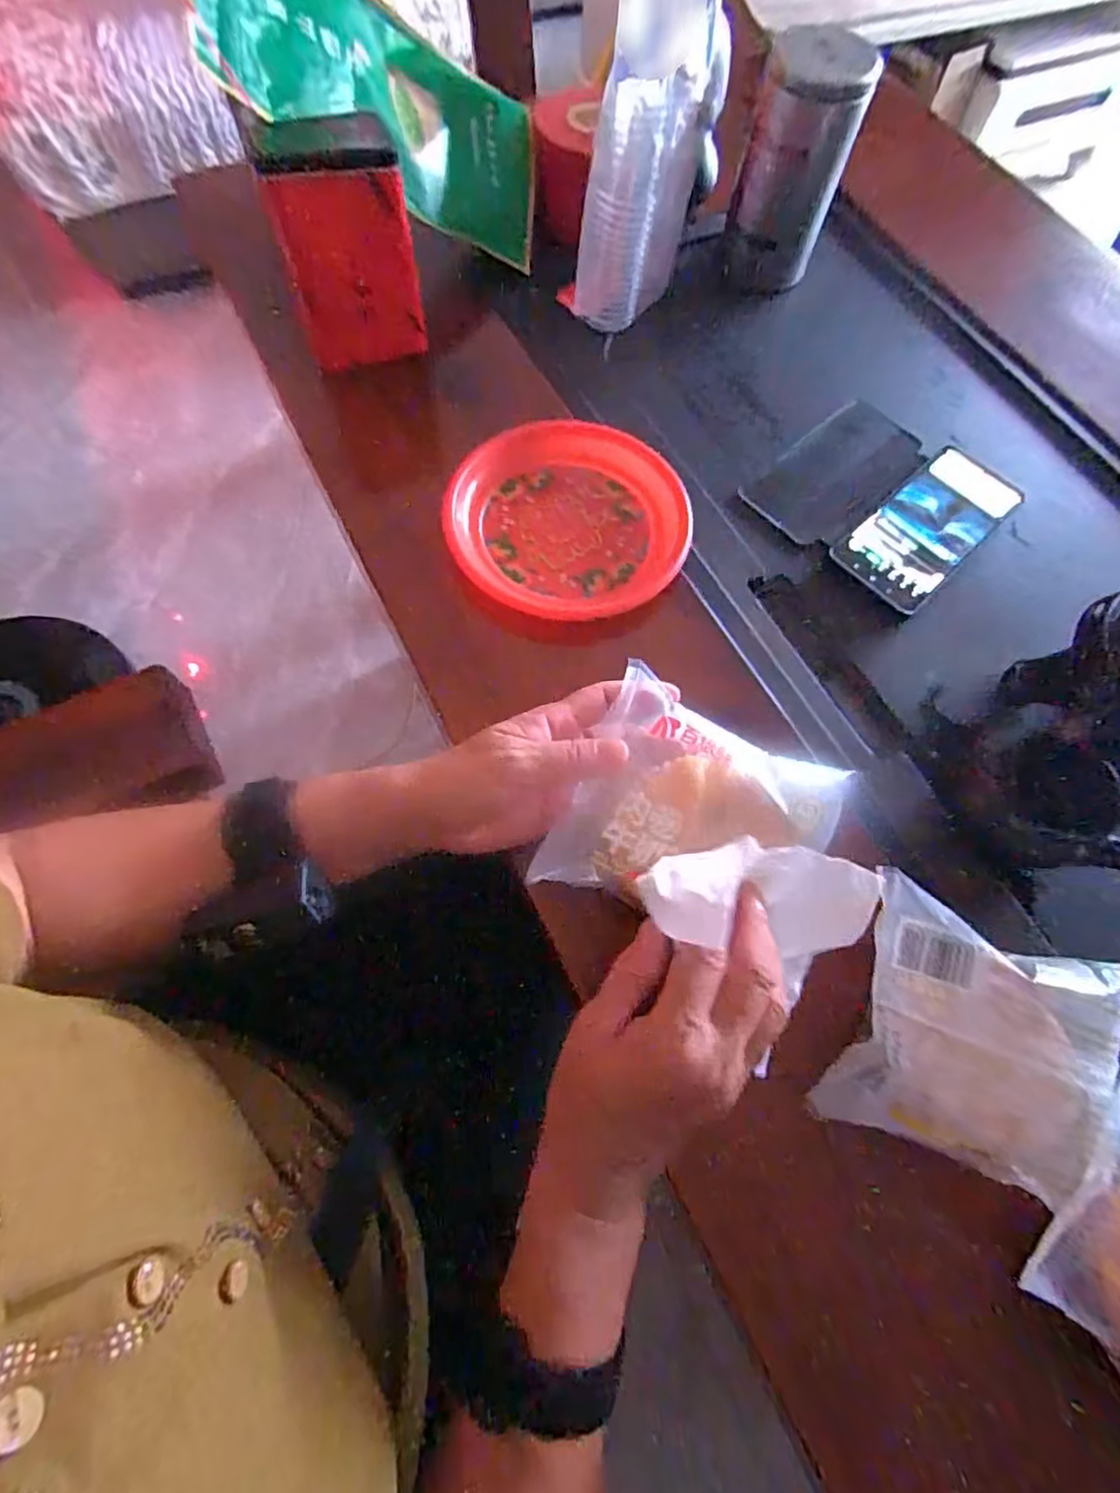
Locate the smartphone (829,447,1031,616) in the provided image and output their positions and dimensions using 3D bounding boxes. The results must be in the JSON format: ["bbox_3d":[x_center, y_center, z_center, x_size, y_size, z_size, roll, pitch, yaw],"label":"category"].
[{"bbox_3d":[0.287,-0.171,0.492,0.165,0.011,0.076,-41,76,-17],"label":"smartphone"}]

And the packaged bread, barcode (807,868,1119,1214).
[{"bbox_3d":[0.209,0.141,0.305,0.133,0.039,0.115,20,68,5],"label":"packaged bread, barcode"}]

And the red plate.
[{"bbox_3d":[0.008,-0.161,0.460,0.164,0.030,0.172,1,68,-3],"label":"red plate"}]

